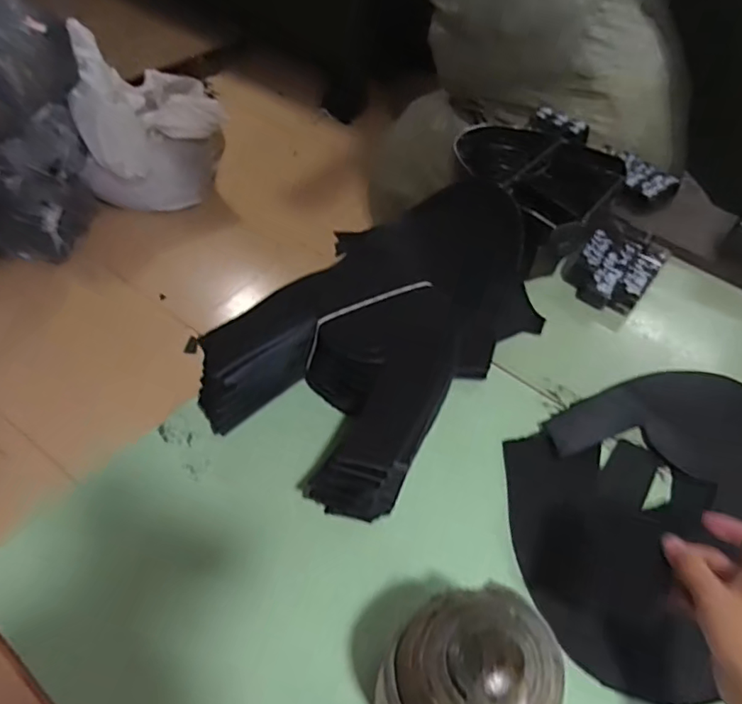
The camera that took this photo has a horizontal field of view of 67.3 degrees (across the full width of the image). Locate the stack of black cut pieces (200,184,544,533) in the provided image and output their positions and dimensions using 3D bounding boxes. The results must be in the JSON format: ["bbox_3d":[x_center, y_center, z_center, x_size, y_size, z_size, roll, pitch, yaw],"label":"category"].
[{"bbox_3d":[0.030,-0.031,0.634,0.251,0.096,0.421,28,54,16],"label":"stack of black cut pieces"}]

